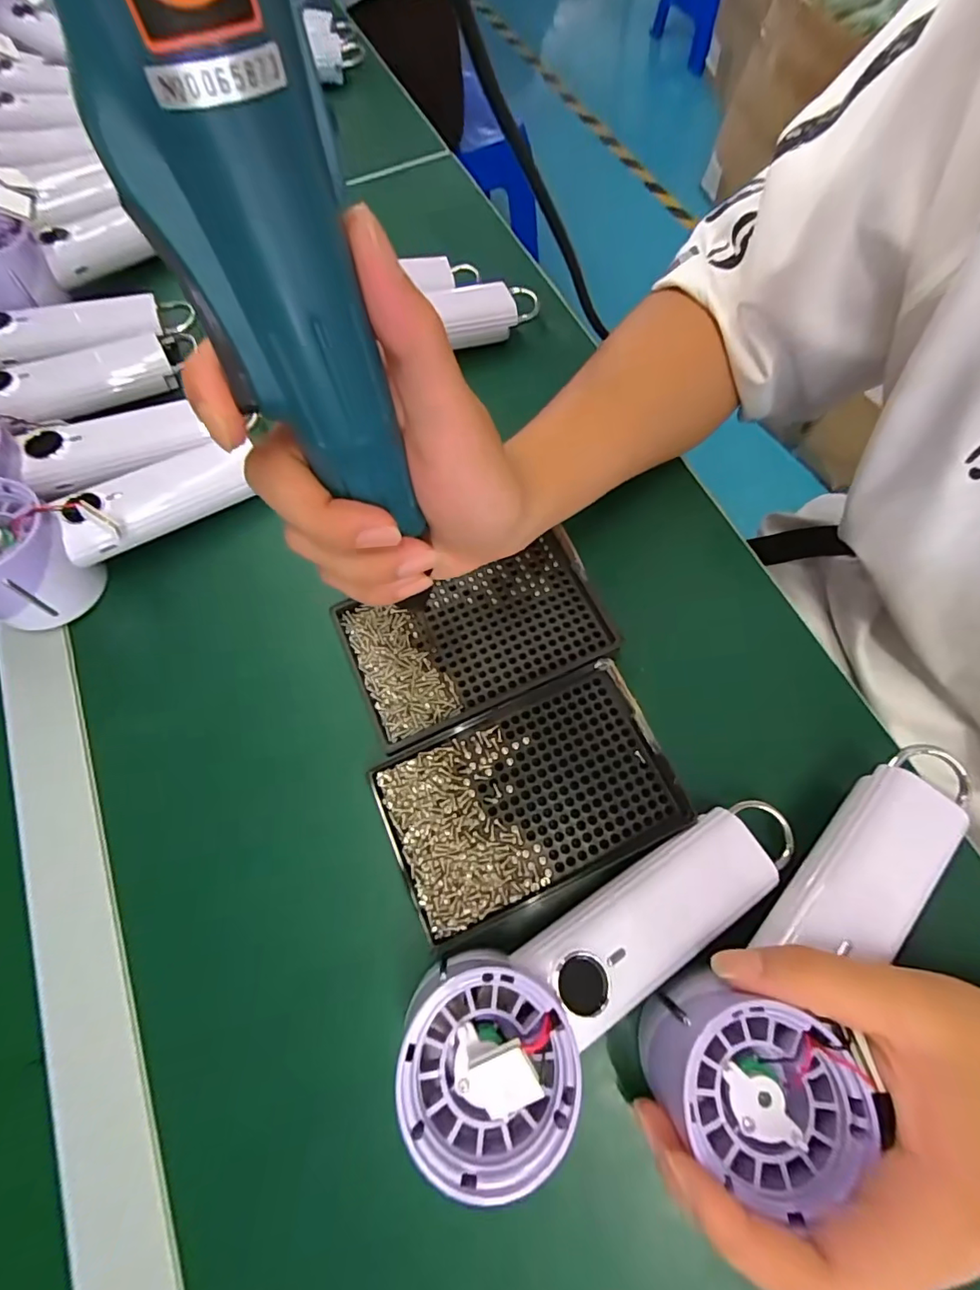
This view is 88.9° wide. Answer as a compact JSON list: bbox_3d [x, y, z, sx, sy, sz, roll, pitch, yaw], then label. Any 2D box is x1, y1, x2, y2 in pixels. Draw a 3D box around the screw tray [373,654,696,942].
[{"bbox_3d":[0.019,0.072,0.247,0.136,0.011,0.088,-25,71,-7],"label":"screw tray"}]

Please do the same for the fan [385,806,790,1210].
[{"bbox_3d":[0.055,0.127,0.208,0.197,0.045,0.065,-26,71,-22],"label":"fan"}]

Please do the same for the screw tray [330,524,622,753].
[{"bbox_3d":[-0.007,-0.006,0.277,0.137,0.011,0.083,-22,71,-6],"label":"screw tray"}]

